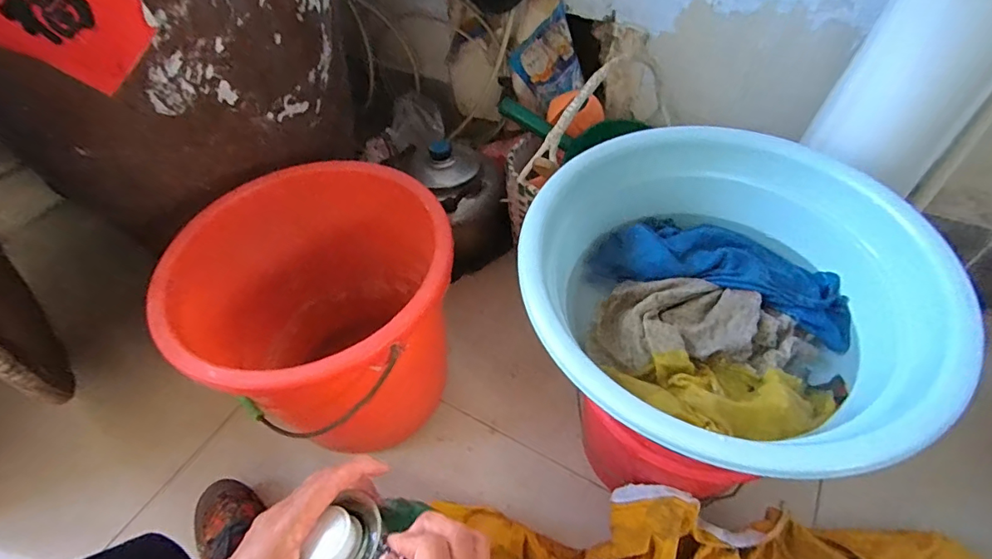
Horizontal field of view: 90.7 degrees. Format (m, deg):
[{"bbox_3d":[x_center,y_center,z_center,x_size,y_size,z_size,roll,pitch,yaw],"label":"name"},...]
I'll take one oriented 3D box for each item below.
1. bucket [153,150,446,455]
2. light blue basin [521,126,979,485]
[{"bbox_3d":[-0.203,0.057,0.659,0.311,0.286,0.317,-2,51,2],"label":"bucket"},{"bbox_3d":[0.216,0.015,0.473,0.327,0.119,0.347,-2,51,2],"label":"light blue basin"}]

